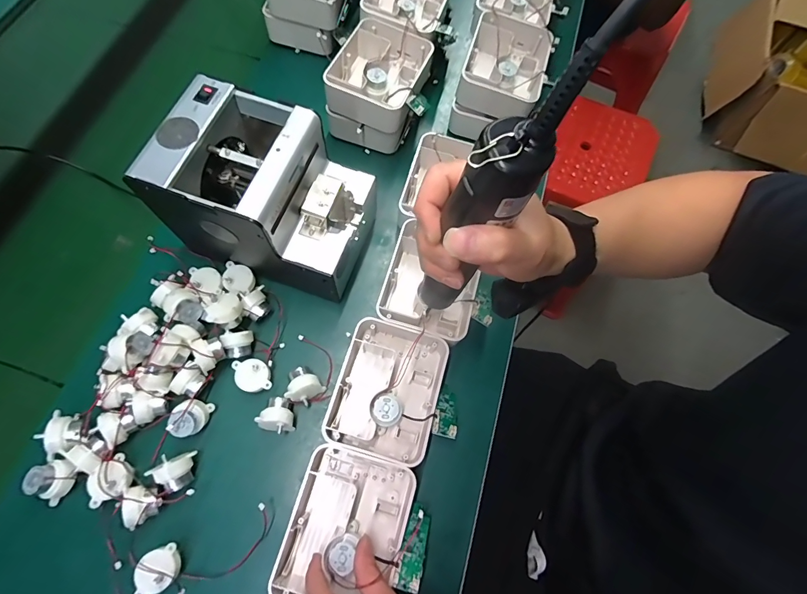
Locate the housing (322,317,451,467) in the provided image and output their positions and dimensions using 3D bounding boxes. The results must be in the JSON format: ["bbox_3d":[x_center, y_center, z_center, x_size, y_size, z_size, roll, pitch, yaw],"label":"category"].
[{"bbox_3d":[-0.014,0.095,0.397,0.098,0.047,0.124,15,69,5],"label":"housing"}]

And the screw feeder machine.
[{"bbox_3d":[-0.131,-0.101,0.395,0.168,0.148,0.125,18,70,6],"label":"screw feeder machine"}]

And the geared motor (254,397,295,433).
[{"bbox_3d":[-0.126,0.121,0.386,0.038,0.030,0.031,28,50,-13],"label":"geared motor"}]

